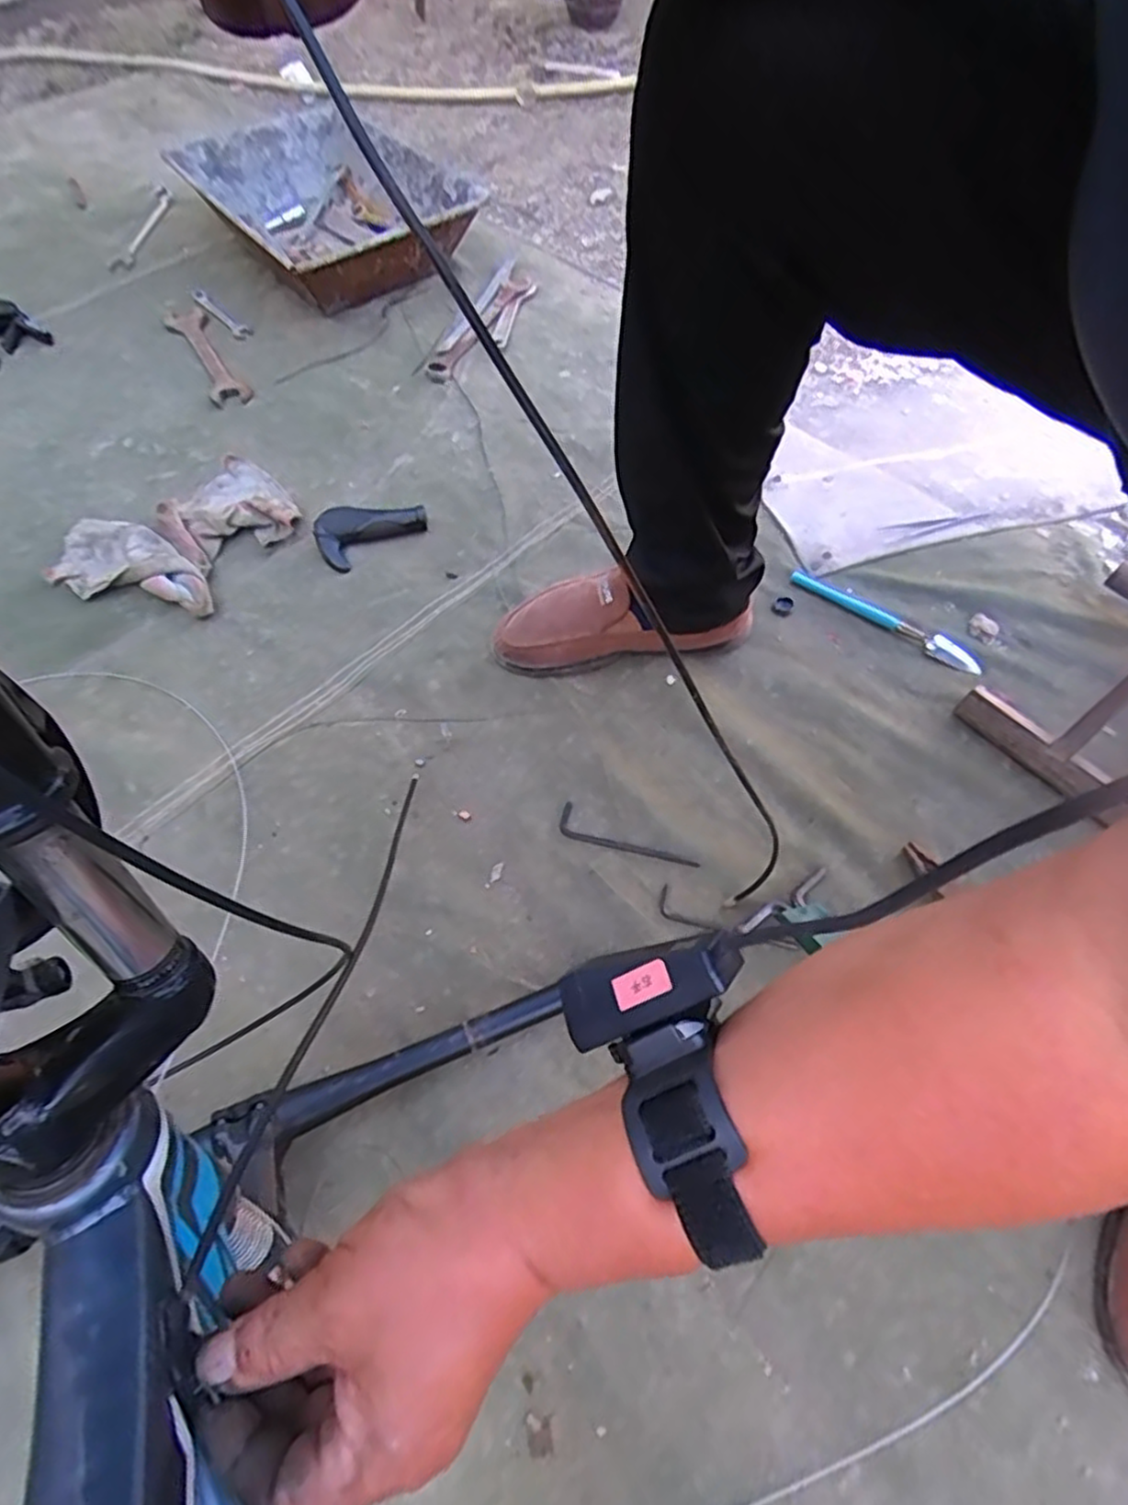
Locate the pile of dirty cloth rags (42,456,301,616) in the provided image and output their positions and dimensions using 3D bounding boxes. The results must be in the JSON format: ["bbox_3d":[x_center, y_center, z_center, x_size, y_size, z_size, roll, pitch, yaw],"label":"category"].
[{"bbox_3d":[-0.431,-0.243,0.801,0.212,0.040,0.250,31,66,19],"label":"pile of dirty cloth rags"}]

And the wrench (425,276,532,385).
[{"bbox_3d":[-0.119,-0.612,1.003,0.037,0.015,0.277,20,63,13],"label":"wrench"}]

